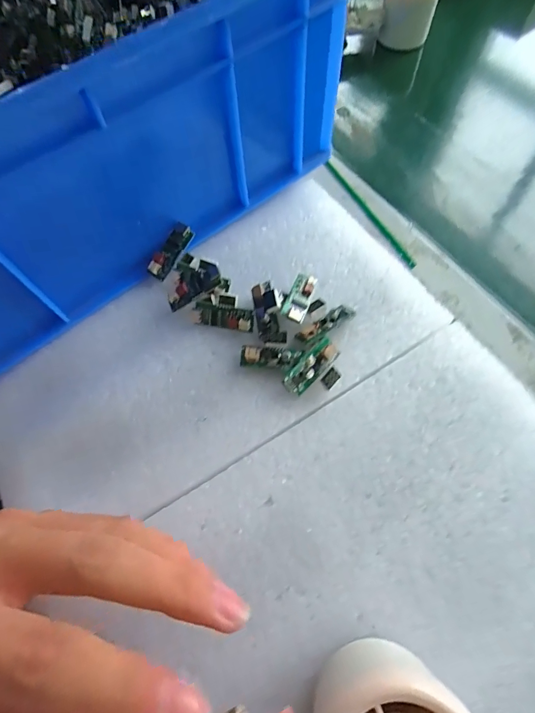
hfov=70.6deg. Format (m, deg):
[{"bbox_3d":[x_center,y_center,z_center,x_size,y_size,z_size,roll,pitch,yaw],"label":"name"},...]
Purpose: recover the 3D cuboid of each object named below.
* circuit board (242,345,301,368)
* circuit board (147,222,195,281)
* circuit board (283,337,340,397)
[{"bbox_3d":[0.002,0.000,0.220,0.034,0.009,0.010,2,64,2],"label":"circuit board"},{"bbox_3d":[-0.064,-0.068,0.246,0.014,0.006,0.038,34,91,16],"label":"circuit board"},{"bbox_3d":[0.026,0.006,0.216,0.015,0.008,0.038,36,70,17],"label":"circuit board"}]

